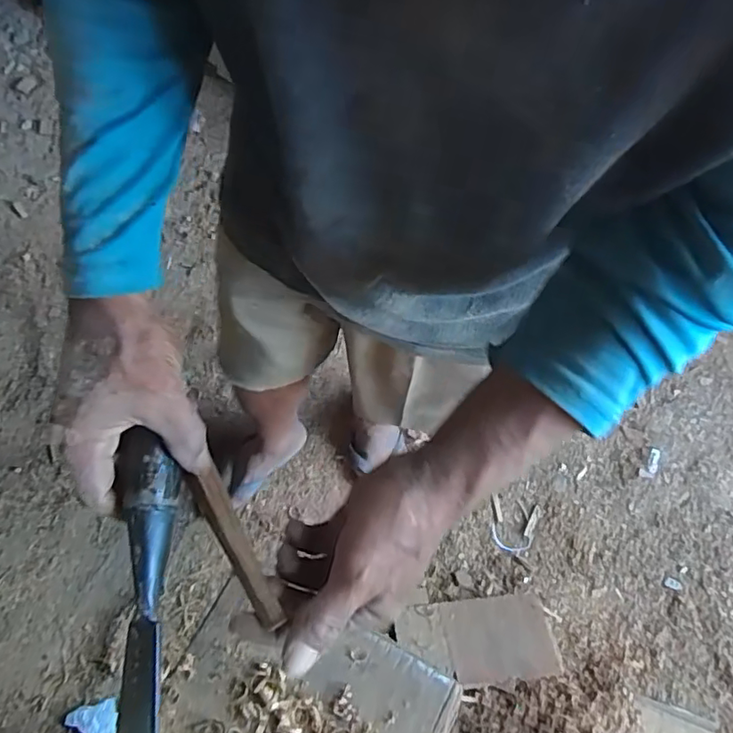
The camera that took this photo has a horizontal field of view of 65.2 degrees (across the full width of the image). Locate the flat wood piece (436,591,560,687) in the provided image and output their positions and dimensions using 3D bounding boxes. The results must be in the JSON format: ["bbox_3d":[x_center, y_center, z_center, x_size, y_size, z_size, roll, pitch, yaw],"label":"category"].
[{"bbox_3d":[0.236,0.483,1.024,0.182,0.008,0.140,-5,50,-5],"label":"flat wood piece"}]

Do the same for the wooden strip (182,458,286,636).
[{"bbox_3d":[-0.082,0.111,0.357,0.019,0.010,0.107,-28,65,-15],"label":"wooden strip"}]

